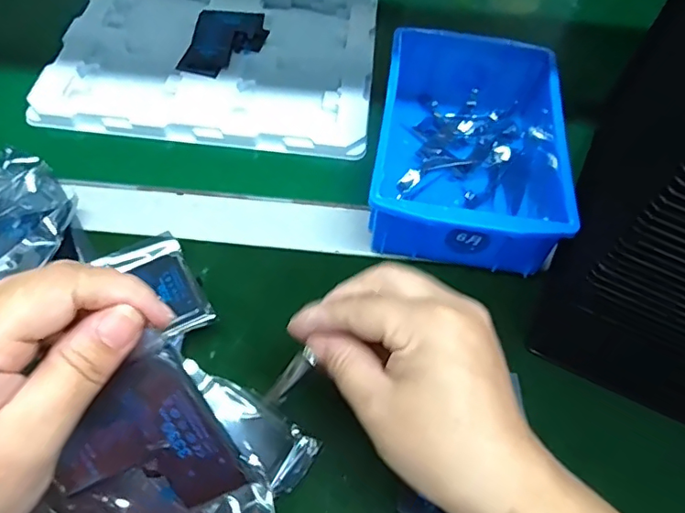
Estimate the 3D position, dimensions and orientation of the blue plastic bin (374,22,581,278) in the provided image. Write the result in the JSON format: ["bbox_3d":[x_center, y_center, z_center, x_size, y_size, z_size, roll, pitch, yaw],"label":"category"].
[{"bbox_3d":[0.094,-0.088,0.414,0.129,0.059,0.201,9,56,2],"label":"blue plastic bin"}]

